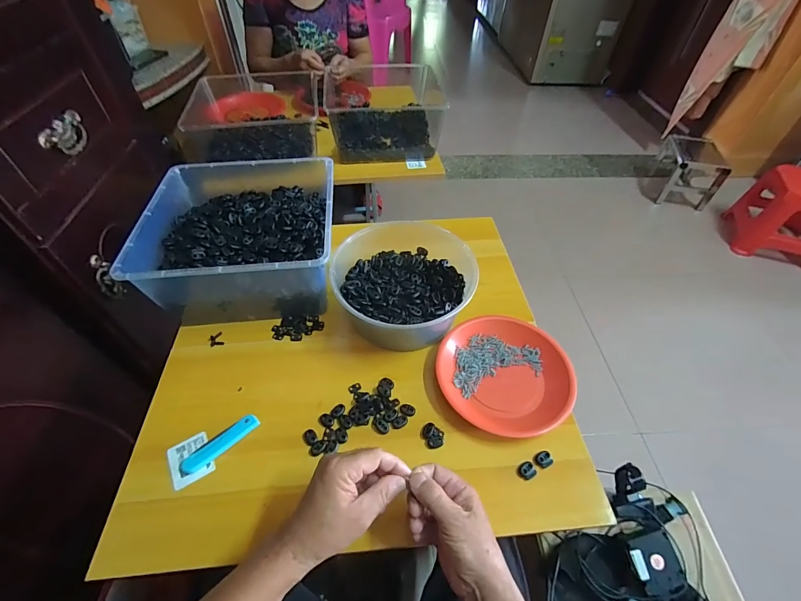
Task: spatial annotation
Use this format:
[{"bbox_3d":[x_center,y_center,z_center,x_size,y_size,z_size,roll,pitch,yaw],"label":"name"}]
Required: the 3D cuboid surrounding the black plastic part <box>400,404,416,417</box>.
[{"bbox_3d":[0.010,0.152,0.512,0.021,0.004,0.016,18,52,14],"label":"black plastic part"}]

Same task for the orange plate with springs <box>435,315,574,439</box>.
[{"bbox_3d":[0.151,0.106,0.541,0.181,0.028,0.179,0,49,0],"label":"orange plate with springs"}]

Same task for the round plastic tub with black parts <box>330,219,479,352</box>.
[{"bbox_3d":[0.007,-0.030,0.608,0.212,0.095,0.216,0,49,0],"label":"round plastic tub with black parts"}]

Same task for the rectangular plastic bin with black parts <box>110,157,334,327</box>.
[{"bbox_3d":[-0.265,-0.121,0.654,0.294,0.139,0.325,-4,50,-4],"label":"rectangular plastic bin with black parts"}]

